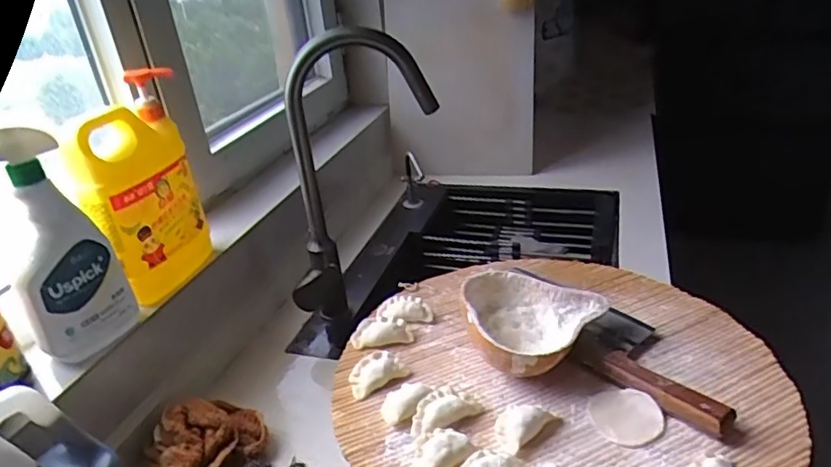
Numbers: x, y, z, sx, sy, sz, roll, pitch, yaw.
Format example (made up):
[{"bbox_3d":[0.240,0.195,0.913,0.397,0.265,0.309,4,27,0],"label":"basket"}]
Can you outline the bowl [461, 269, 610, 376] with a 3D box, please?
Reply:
[{"bbox_3d":[0.109,0.095,0.571,0.126,0.070,0.124,-5,28,3],"label":"bowl"}]

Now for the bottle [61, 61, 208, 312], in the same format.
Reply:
[{"bbox_3d":[-0.328,-0.040,0.701,0.067,0.252,0.171,3,30,16],"label":"bottle"}]

